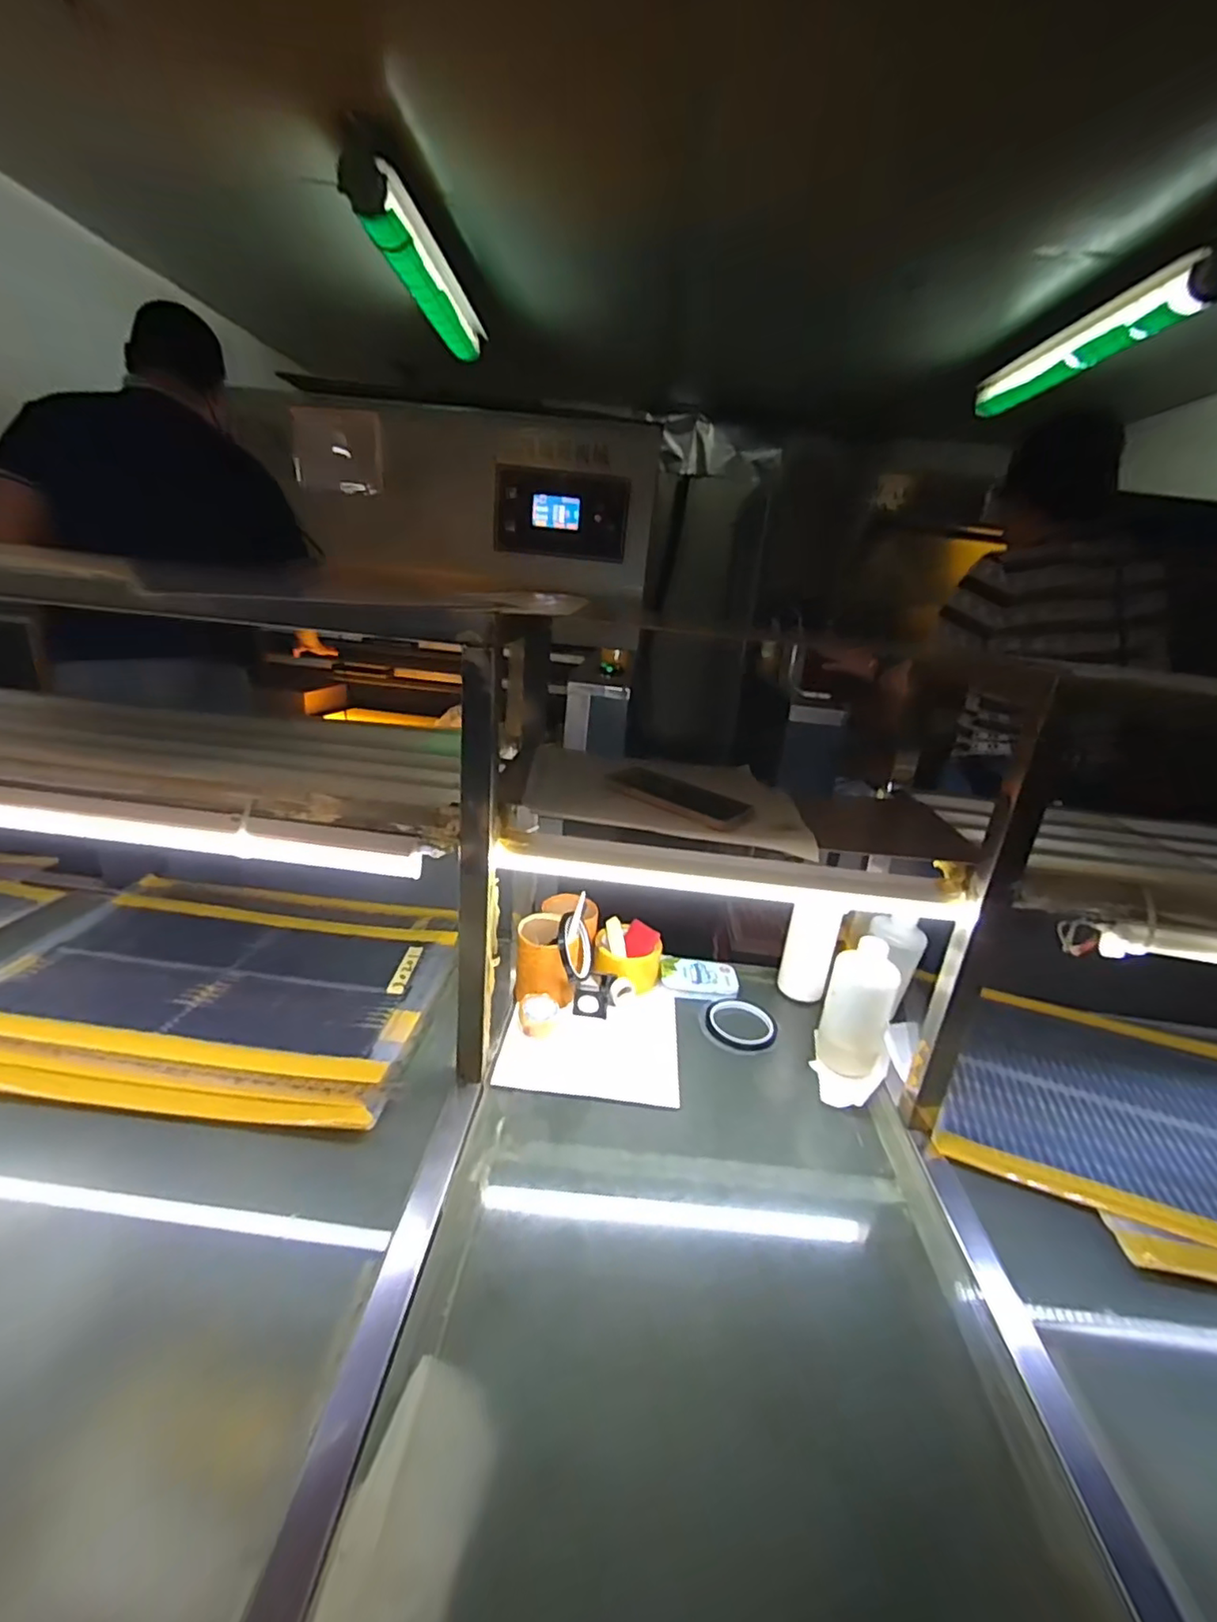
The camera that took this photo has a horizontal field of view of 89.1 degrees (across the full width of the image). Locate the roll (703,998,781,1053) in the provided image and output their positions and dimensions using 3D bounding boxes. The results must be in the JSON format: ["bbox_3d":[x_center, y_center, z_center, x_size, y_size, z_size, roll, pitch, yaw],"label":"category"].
[{"bbox_3d":[0.178,0.285,0.835,0.094,0.012,0.094,6,24,-3],"label":"roll"}]

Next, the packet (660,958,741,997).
[{"bbox_3d":[0.131,0.241,0.898,0.111,0.019,0.065,8,20,5],"label":"packet"}]

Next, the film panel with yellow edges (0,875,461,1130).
[{"bbox_3d":[-0.497,0.221,0.812,0.556,0.033,0.421,7,22,2],"label":"film panel with yellow edges"}]

